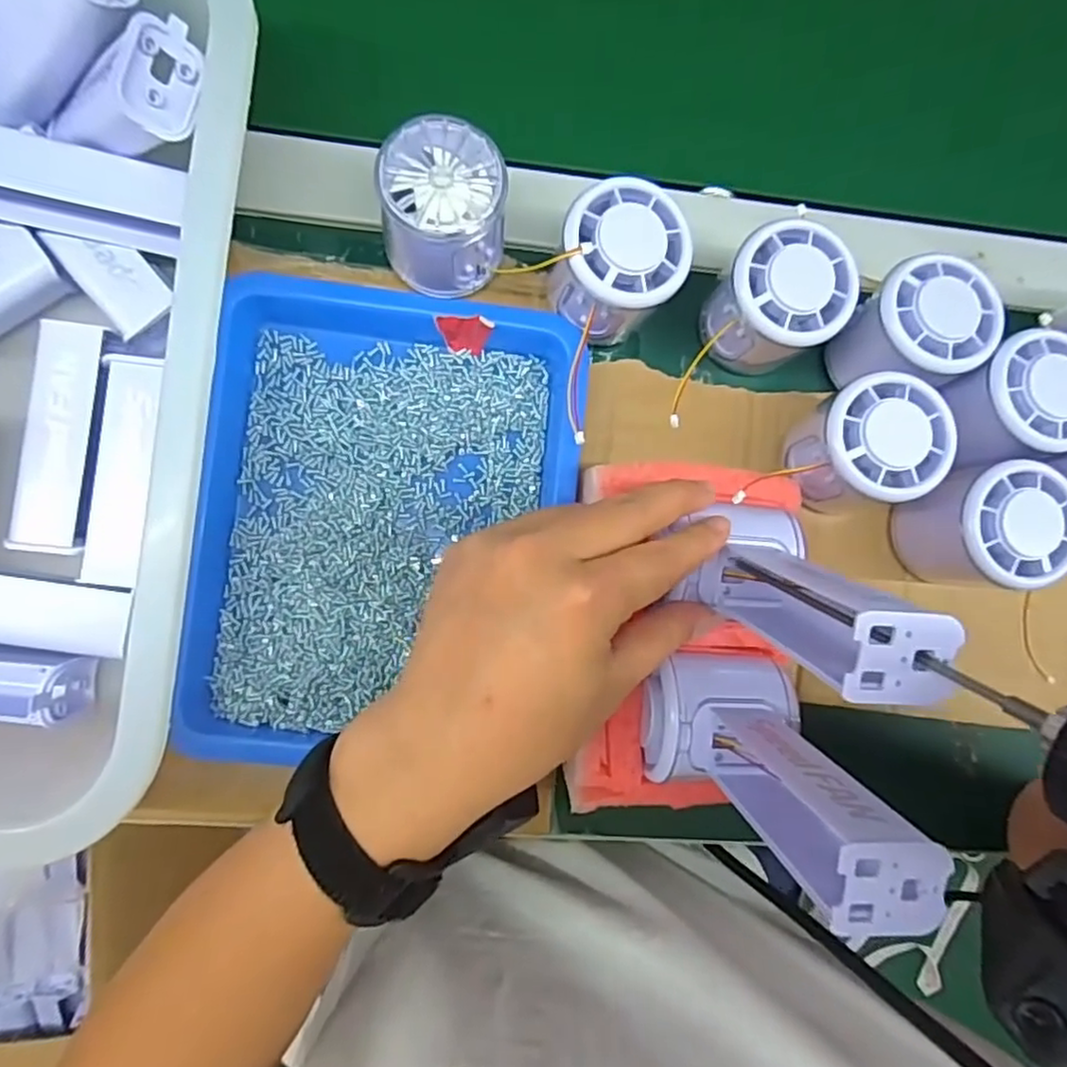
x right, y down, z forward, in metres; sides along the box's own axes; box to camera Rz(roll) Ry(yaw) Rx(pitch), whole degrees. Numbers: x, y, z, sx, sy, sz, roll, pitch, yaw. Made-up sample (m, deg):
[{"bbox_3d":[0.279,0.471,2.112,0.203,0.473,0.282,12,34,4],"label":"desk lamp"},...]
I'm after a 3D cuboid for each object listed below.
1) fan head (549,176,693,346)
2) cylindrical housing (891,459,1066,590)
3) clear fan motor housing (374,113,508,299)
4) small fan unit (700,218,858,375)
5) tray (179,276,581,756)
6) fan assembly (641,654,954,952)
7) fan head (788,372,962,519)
[{"bbox_3d":[0.037,-0.124,0.312,0.061,0.052,0.057,0,88,-7],"label":"fan head"},{"bbox_3d":[0.215,-0.003,0.317,0.053,0.063,0.054,0,88,-7],"label":"cylindrical housing"},{"bbox_3d":[-0.041,-0.148,0.306,0.054,0.050,0.056,-4,88,-7],"label":"clear fan motor housing"},{"bbox_3d":[0.114,-0.111,0.321,0.054,0.057,0.056,0,88,-7],"label":"small fan unit"},{"bbox_3d":[-0.067,-0.008,0.311,0.165,0.032,0.219,6,87,-6],"label":"tray"},{"bbox_3d":[0.081,0.078,0.235,0.056,0.122,0.059,0,88,-7],"label":"fan assembly"},{"bbox_3d":[0.151,-0.041,0.318,0.058,0.065,0.055,9,87,-6],"label":"fan head"}]

